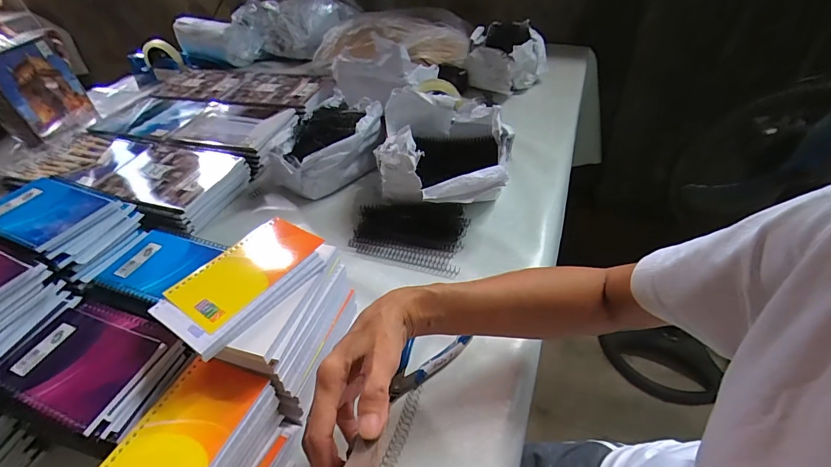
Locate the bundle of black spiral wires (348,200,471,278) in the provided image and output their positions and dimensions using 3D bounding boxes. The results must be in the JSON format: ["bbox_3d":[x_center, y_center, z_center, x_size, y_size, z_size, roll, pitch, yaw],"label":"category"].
[{"bbox_3d":[-0.013,-0.002,0.584,0.161,0.033,0.113,7,42,14],"label":"bundle of black spiral wires"}]

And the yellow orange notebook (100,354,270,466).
[{"bbox_3d":[-0.184,0.159,0.311,0.077,0.008,0.128,12,44,19],"label":"yellow orange notebook"}]

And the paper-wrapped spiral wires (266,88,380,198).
[{"bbox_3d":[-0.145,-0.151,0.700,0.130,0.103,0.189,20,47,26],"label":"paper-wrapped spiral wires"}]

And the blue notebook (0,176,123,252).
[{"bbox_3d":[-0.396,-0.025,0.431,0.122,0.012,0.086,14,44,21],"label":"blue notebook"}]

